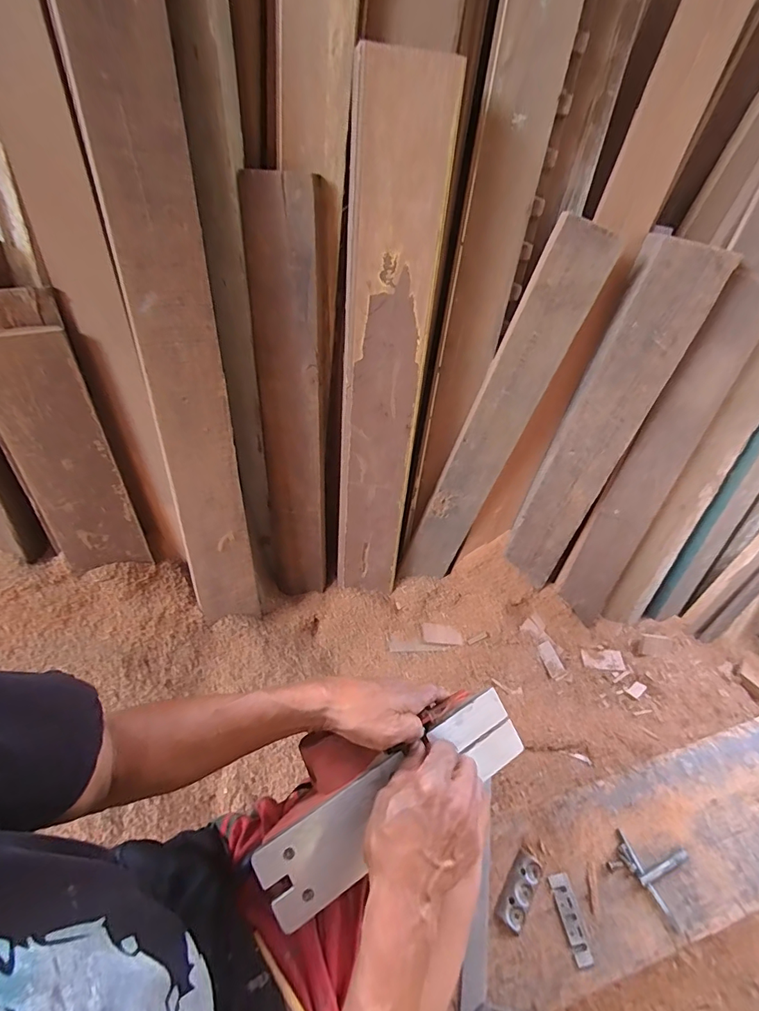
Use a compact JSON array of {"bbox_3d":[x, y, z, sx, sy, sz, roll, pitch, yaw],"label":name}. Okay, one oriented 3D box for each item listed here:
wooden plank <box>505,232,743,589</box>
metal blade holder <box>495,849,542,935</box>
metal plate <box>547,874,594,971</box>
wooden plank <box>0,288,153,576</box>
[{"bbox_3d":[0.431,-0.125,0.885,0.131,0.709,0.033,14,33,0],"label":"wooden plank"},{"bbox_3d":[0.178,0.489,0.550,0.035,0.008,0.080,29,57,22],"label":"metal blade holder"},{"bbox_3d":[0.237,0.509,0.533,0.024,0.004,0.082,-8,51,-6],"label":"metal plate"},{"bbox_3d":[-0.506,-0.085,0.694,0.124,0.463,0.022,-19,36,-25],"label":"wooden plank"}]

